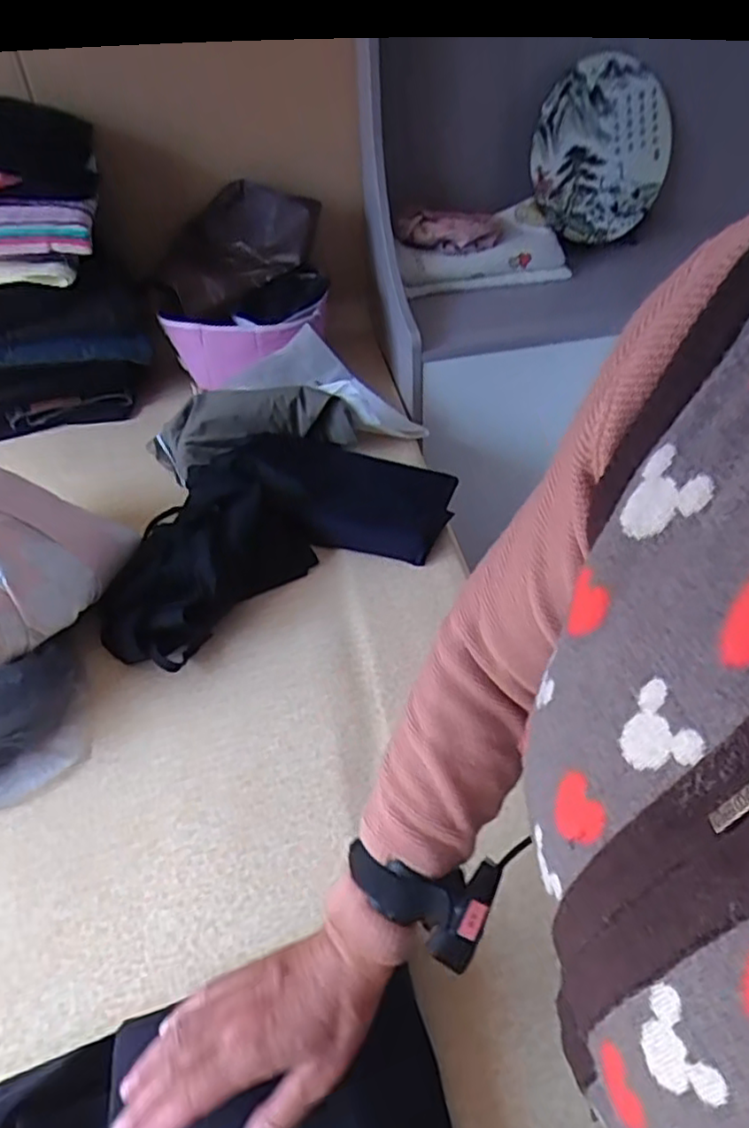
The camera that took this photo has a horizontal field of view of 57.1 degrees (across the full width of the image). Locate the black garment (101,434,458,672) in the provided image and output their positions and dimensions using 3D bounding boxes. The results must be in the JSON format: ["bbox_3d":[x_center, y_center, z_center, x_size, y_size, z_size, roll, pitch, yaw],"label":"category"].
[{"bbox_3d":[-0.133,-0.068,0.912,0.487,0.086,0.277,-24,48,-17],"label":"black garment"}]

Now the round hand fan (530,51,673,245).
[{"bbox_3d":[0.397,-0.717,1.198,0.281,0.267,0.011,-25,27,-9],"label":"round hand fan"}]

